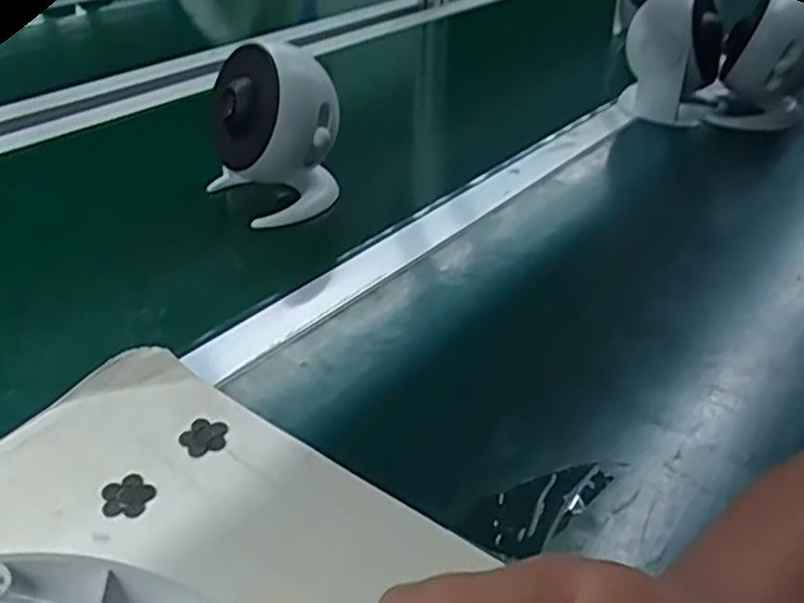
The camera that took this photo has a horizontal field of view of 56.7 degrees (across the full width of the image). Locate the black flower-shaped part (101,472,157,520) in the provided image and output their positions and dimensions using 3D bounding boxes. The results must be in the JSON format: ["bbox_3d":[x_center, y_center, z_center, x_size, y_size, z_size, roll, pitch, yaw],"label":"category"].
[{"bbox_3d":[-0.143,0.100,0.387,0.026,0.004,0.027,3,34,2],"label":"black flower-shaped part"}]

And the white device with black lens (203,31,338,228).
[{"bbox_3d":[-0.106,-0.146,0.639,0.096,0.136,0.095,-14,37,-22],"label":"white device with black lens"}]

